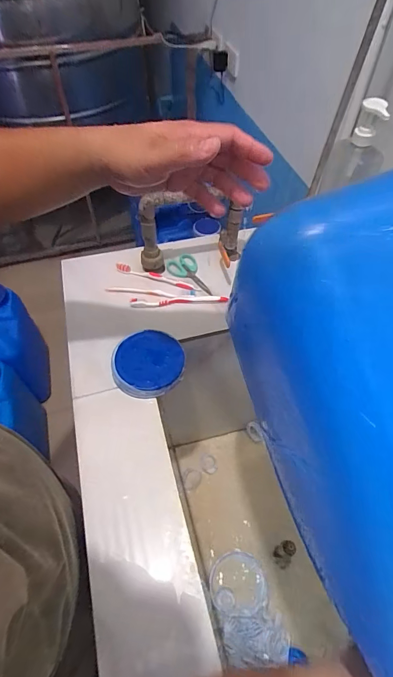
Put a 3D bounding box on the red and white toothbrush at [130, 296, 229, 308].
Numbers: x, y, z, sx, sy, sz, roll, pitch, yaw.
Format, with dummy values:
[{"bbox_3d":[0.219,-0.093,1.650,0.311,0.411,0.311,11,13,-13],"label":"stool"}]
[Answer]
[{"bbox_3d":[-0.034,-0.072,0.690,0.183,0.011,0.020,-1,54,-1],"label":"red and white toothbrush"}]

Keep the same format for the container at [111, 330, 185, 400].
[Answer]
[{"bbox_3d":[-0.079,0.041,0.600,0.114,0.025,0.115,0,54,0],"label":"container"}]

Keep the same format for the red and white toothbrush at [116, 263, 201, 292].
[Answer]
[{"bbox_3d":[-0.078,-0.124,0.721,0.178,0.011,0.018,15,55,11],"label":"red and white toothbrush"}]

